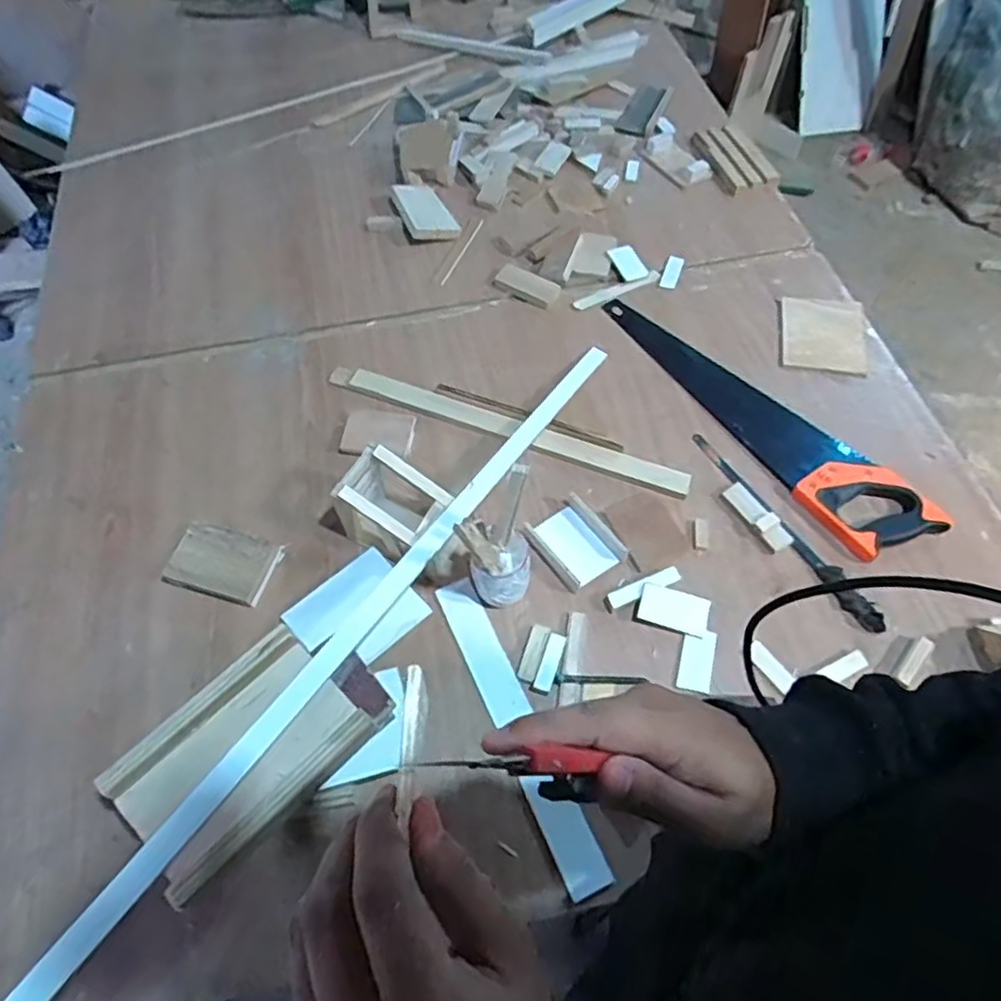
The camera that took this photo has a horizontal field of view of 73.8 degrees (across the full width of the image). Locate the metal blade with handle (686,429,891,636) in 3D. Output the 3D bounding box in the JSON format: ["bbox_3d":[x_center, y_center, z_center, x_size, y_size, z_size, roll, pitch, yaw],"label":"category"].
[{"bbox_3d":[0.340,0.028,0.805,0.030,0.018,0.313,-27,63,-15],"label":"metal blade with handle"}]

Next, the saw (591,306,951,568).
[{"bbox_3d":[0.339,-0.129,0.893,0.118,0.024,0.506,-29,63,-16],"label":"saw"}]

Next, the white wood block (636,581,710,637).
[{"bbox_3d":[0.194,0.121,0.745,0.076,0.015,0.043,14,63,12],"label":"white wood block"}]

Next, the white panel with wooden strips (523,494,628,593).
[{"bbox_3d":[0.088,0.047,0.791,0.082,0.024,0.096,-33,65,-18],"label":"white panel with wooden strips"}]

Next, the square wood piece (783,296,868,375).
[{"bbox_3d":[0.466,-0.243,0.961,0.114,0.008,0.135,9,60,6],"label":"square wood piece"}]

